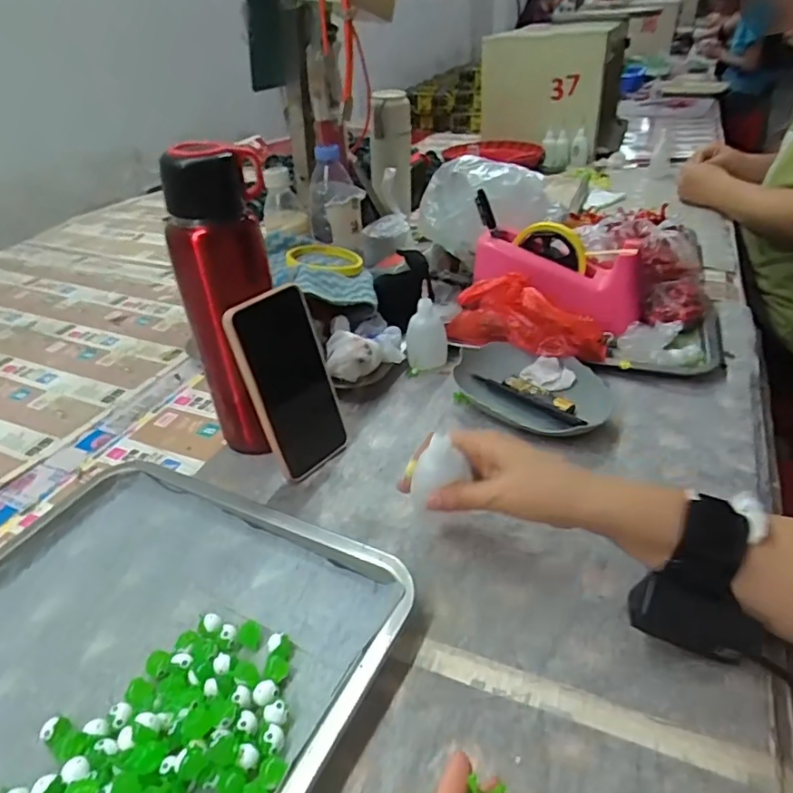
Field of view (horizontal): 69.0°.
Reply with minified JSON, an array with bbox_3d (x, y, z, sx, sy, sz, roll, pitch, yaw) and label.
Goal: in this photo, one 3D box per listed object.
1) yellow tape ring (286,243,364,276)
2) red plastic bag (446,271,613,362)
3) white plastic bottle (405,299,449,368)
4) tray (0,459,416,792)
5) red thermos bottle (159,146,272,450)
[{"bbox_3d":[-0.091,-0.172,0.717,0.090,0.017,0.104,-11,36,-10],"label":"yellow tape ring"},{"bbox_3d":[0.138,-0.084,0.626,0.173,0.069,0.047,11,38,19],"label":"red plastic bag"},{"bbox_3d":[0.035,-0.074,0.651,0.044,0.073,0.045,1,36,6],"label":"white plastic bottle"},{"bbox_3d":[-0.185,0.160,0.383,0.328,0.027,0.257,15,39,24],"label":"tray"},{"bbox_3d":[-0.140,-0.074,0.507,0.059,0.271,0.072,19,41,29],"label":"red thermos bottle"}]

